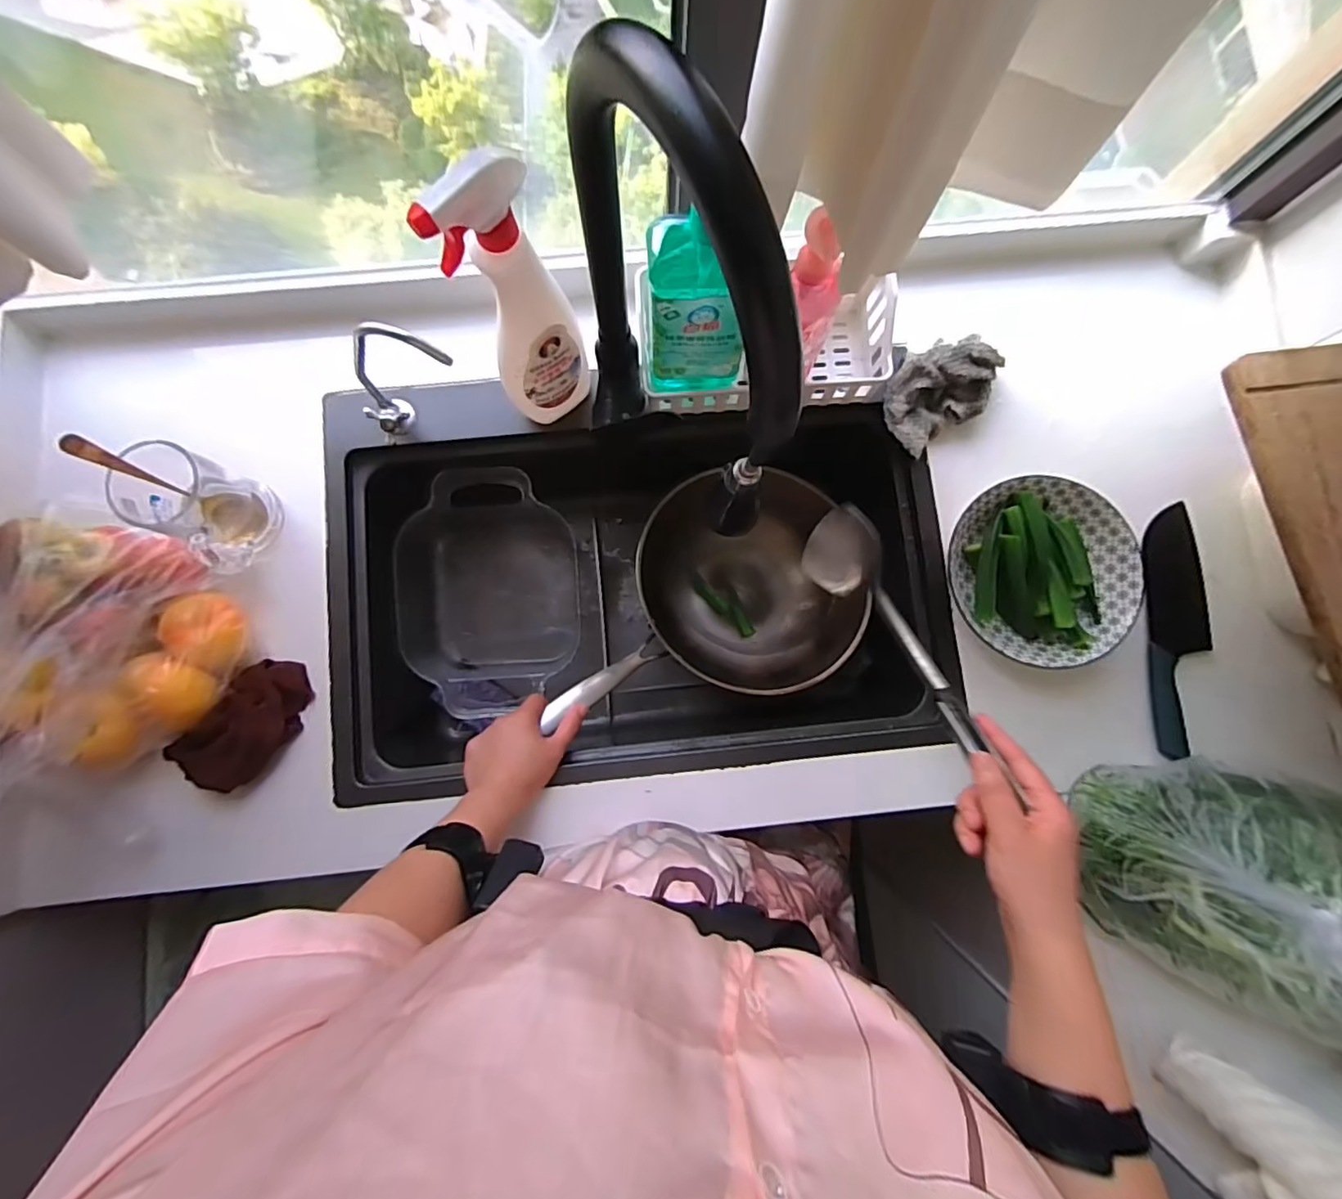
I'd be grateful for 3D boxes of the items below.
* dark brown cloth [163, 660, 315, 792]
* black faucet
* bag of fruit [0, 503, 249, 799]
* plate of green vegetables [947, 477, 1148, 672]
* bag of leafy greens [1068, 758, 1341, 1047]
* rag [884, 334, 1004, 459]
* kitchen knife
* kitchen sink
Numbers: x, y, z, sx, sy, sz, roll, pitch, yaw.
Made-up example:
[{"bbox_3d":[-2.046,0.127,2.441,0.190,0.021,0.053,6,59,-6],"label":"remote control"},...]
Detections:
[{"bbox_3d":[-0.424,0.127,0.576,0.072,0.053,0.128,40,84,3],"label":"dark brown cloth"},{"bbox_3d":[-0.008,-0.165,0.416,0.051,0.394,0.250,-28,85,-5],"label":"black faucet"},{"bbox_3d":[-0.519,0.019,0.499,0.158,0.147,0.258,-27,85,-4],"label":"bag of fruit"},{"bbox_3d":[0.397,-0.030,0.606,0.179,0.045,0.193,0,83,-1],"label":"plate of green vegetables"},{"bbox_3d":[0.576,0.278,0.515,0.369,0.119,0.213,20,83,1],"label":"bag of leafy greens"},{"bbox_3d":[0.298,-0.234,0.632,0.121,0.053,0.092,-42,86,-6],"label":"rag"},{"bbox_3d":[0.561,0.031,0.625,0.070,0.011,0.272,2,83,-1],"label":"kitchen knife"},{"bbox_3d":[-0.037,-0.024,0.729,0.672,0.213,0.446,-6,83,-2],"label":"kitchen sink"}]

